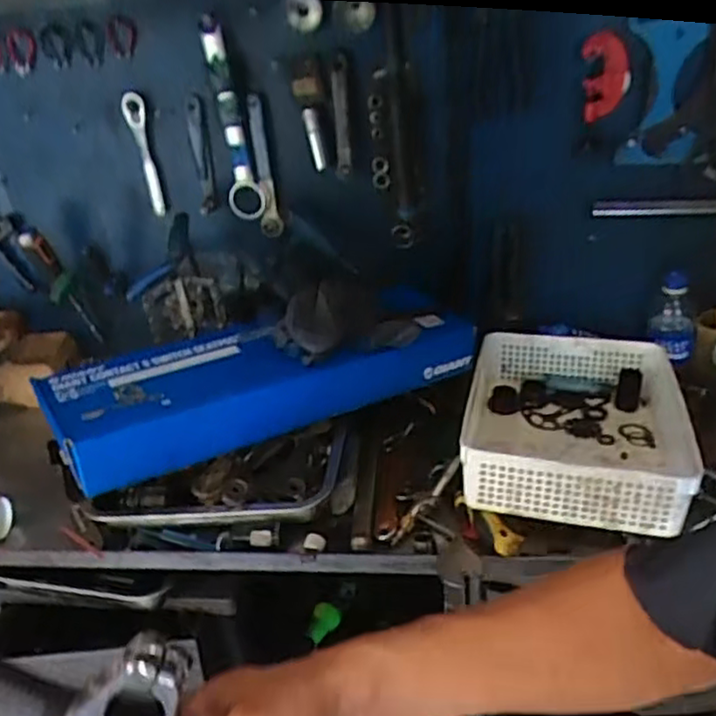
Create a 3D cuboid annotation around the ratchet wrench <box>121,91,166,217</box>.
[{"bbox_3d":[-0.315,-0.297,1.014,0.033,0.178,0.030,-10,29,-12],"label":"ratchet wrench"}]

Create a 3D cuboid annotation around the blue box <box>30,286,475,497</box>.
[{"bbox_3d":[-0.097,0.014,0.861,0.534,0.093,0.174,-20,33,-24],"label":"blue box"}]

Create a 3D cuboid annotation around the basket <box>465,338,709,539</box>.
[{"bbox_3d":[0.273,0.081,0.882,0.256,0.094,0.333,3,31,14],"label":"basket"}]

